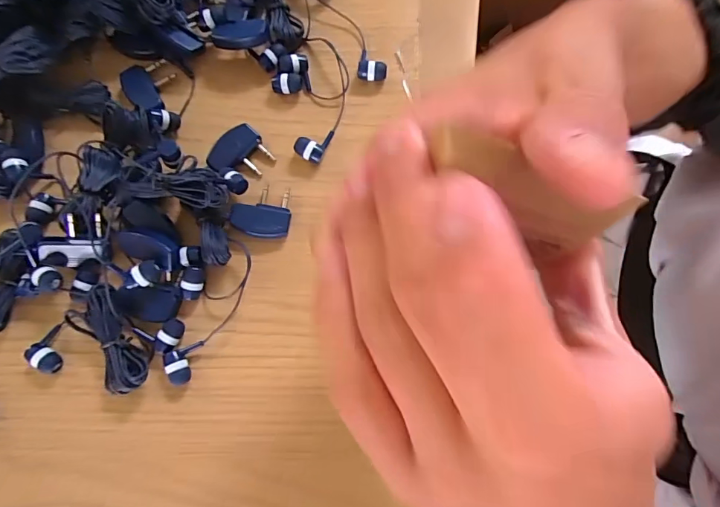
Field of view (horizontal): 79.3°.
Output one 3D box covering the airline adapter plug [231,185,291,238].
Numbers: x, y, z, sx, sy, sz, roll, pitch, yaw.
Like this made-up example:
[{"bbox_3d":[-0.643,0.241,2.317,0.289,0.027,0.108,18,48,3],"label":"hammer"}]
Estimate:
[{"bbox_3d":[-0.058,-0.025,0.258,0.034,0.010,0.030,6,78,2],"label":"airline adapter plug"}]

